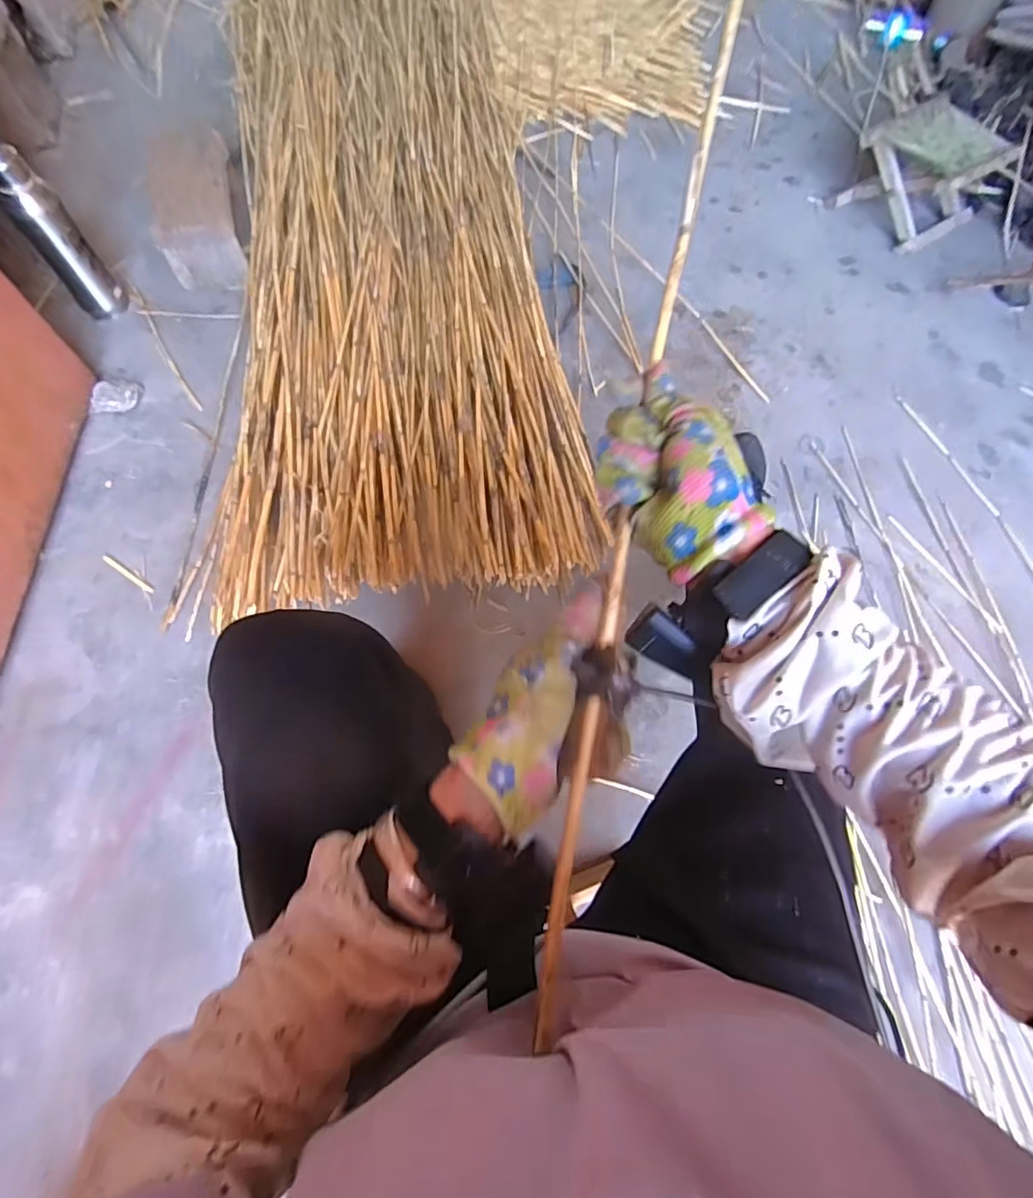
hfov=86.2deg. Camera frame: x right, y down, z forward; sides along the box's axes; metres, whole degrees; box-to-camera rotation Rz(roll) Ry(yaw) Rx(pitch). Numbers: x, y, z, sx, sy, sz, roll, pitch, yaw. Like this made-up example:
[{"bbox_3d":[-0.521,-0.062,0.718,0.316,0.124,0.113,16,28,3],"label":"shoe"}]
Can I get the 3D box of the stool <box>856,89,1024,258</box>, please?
[{"bbox_3d":[0.937,-0.979,1.262,0.285,0.154,0.254,-32,74,-14],"label":"stool"}]

